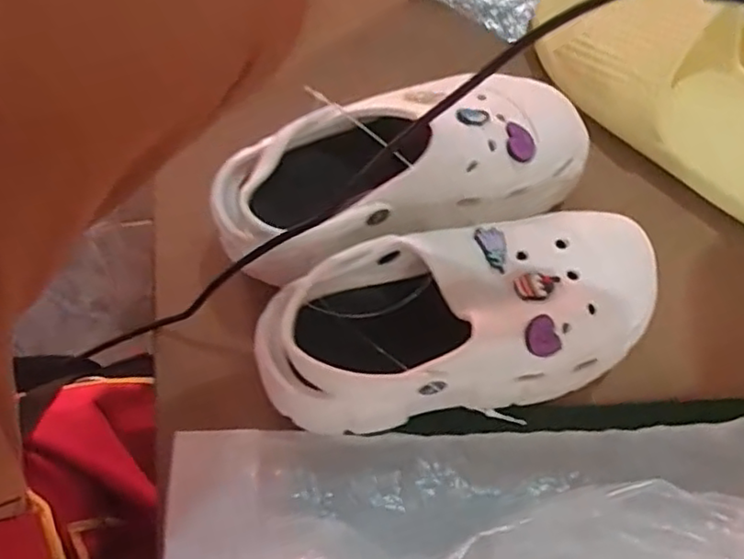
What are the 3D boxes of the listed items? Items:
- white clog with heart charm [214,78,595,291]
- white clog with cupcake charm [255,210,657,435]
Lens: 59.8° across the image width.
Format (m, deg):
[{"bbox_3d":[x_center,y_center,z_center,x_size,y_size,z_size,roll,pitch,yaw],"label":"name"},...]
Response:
[{"bbox_3d":[0.019,-0.073,0.403,0.233,0.099,0.103,-23,72,-10],"label":"white clog with heart charm"},{"bbox_3d":[0.051,0.025,0.388,0.229,0.081,0.099,-11,70,-6],"label":"white clog with cupcake charm"}]

